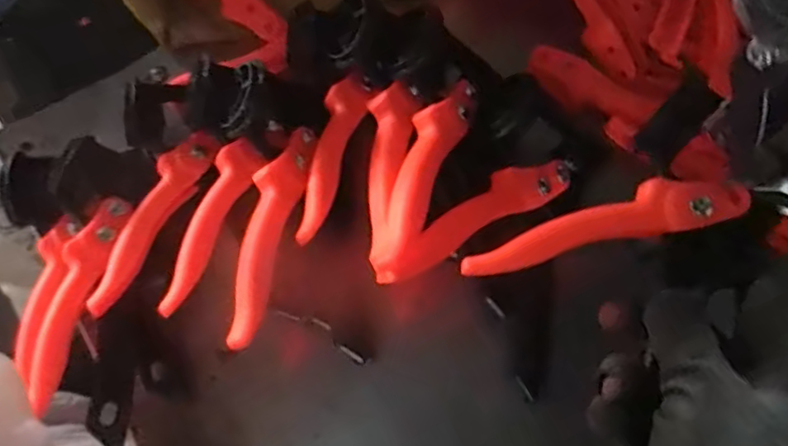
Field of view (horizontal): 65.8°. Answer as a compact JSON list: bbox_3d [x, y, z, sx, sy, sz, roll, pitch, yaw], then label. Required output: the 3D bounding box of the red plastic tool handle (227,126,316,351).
[{"bbox_3d":[-0.067,0.004,0.321,0.024,0.012,0.121,14,74,7],"label":"red plastic tool handle"}]

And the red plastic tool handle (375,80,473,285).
[{"bbox_3d":[0.016,-0.025,0.314,0.025,0.031,0.121,17,74,7],"label":"red plastic tool handle"}]

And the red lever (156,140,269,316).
[{"bbox_3d":[-0.102,0.000,0.326,0.021,0.009,0.100,23,75,9],"label":"red lever"}]

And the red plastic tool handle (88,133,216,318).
[{"bbox_3d":[-0.136,-0.003,0.337,0.022,0.021,0.111,22,75,9],"label":"red plastic tool handle"}]

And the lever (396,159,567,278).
[{"bbox_3d":[0.048,-0.007,0.314,0.120,0.009,0.023,-29,73,-27],"label":"lever"}]

